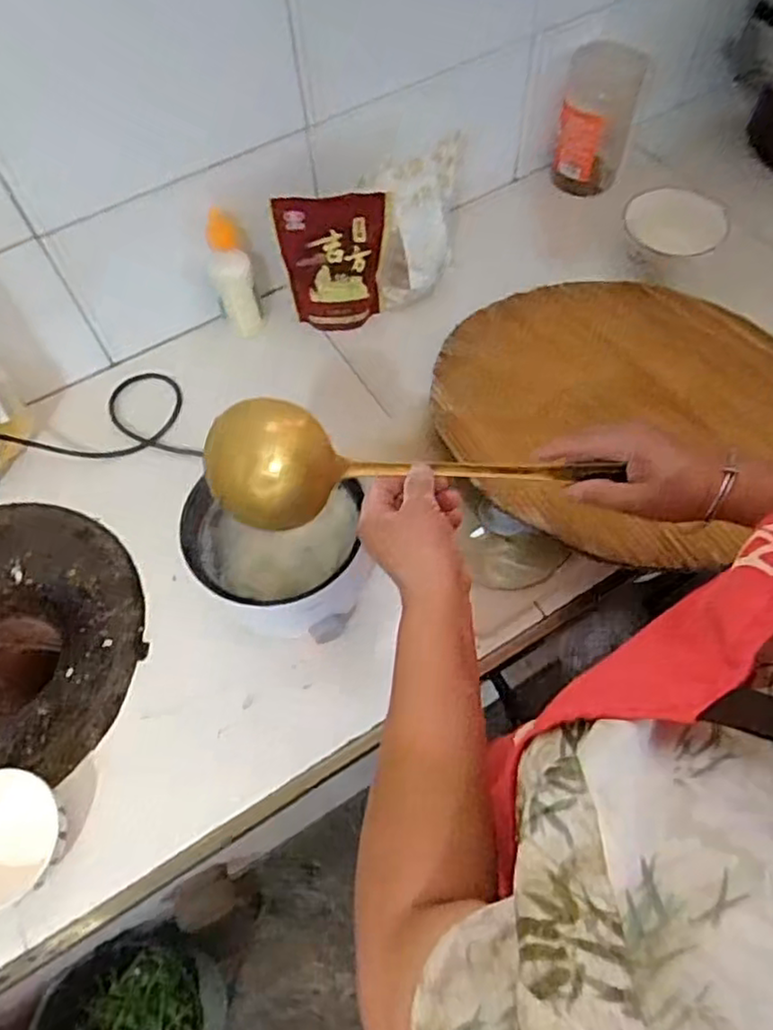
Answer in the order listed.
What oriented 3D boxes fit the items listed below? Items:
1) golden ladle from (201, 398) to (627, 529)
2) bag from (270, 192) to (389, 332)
[{"bbox_3d":[0.010,-0.035,0.536,0.290,0.046,0.083,2,63,-8],"label":"golden ladle"},{"bbox_3d":[-0.058,-0.305,0.835,0.125,0.185,0.034,-13,63,-3],"label":"bag"}]

